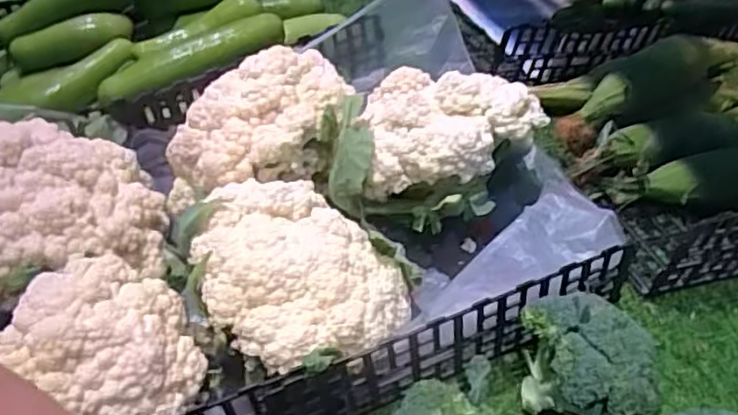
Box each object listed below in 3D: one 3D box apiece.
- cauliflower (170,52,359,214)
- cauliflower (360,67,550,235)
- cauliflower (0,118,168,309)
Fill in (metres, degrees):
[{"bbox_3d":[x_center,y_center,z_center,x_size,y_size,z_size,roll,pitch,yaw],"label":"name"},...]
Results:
[{"bbox_3d":[-0.127,-0.095,0.756,0.213,0.114,0.172,-10,45,-13],"label":"cauliflower"},{"bbox_3d":[0.072,-0.055,0.737,0.196,0.147,0.141,16,45,14],"label":"cauliflower"},{"bbox_3d":[-0.340,-0.015,0.720,0.215,0.111,0.220,-18,47,-20],"label":"cauliflower"}]

